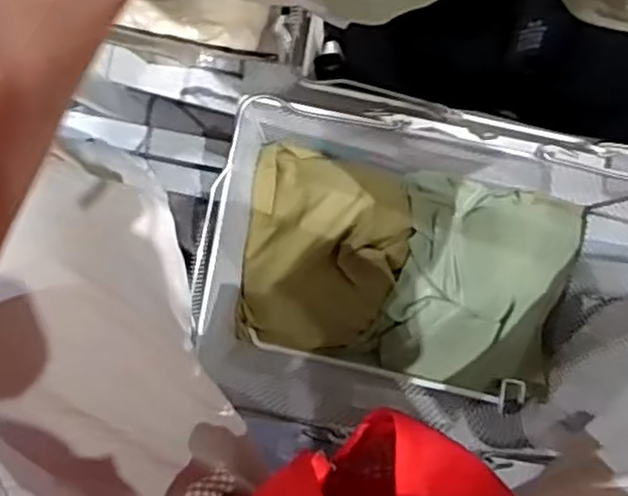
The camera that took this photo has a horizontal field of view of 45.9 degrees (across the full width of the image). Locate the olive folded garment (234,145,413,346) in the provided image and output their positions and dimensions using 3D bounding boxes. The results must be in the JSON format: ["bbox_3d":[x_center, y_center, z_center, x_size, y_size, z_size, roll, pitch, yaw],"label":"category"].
[{"bbox_3d":[0.010,0.006,0.664,0.140,0.059,0.174,8,94,-6],"label":"olive folded garment"}]

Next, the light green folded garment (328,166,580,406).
[{"bbox_3d":[0.146,0.034,0.674,0.177,0.054,0.183,13,94,-6],"label":"light green folded garment"}]

